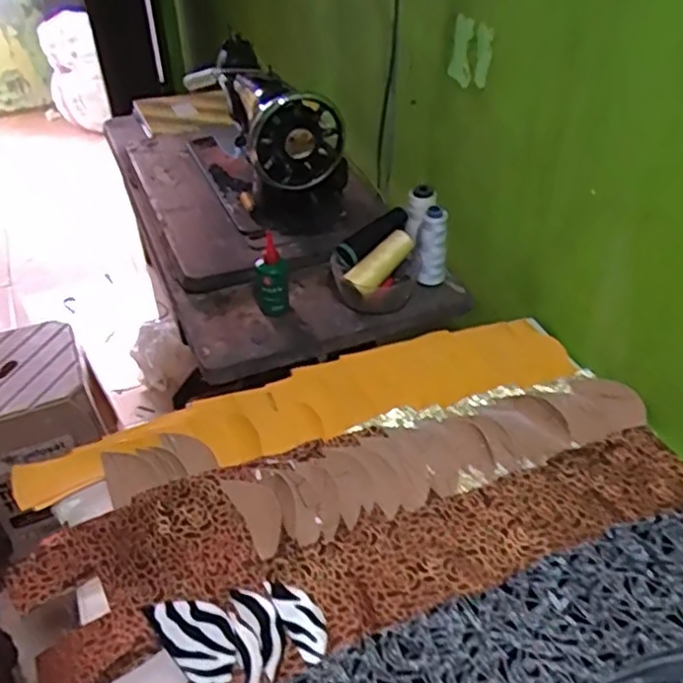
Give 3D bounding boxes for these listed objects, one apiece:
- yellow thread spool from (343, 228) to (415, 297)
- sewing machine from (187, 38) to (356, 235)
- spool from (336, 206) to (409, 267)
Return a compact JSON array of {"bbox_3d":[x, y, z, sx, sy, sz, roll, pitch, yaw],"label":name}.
[{"bbox_3d":[0.056,-0.109,0.920,0.112,0.033,0.038,-43,54,-18],"label":"yellow thread spool"},{"bbox_3d":[-0.138,-0.357,1.116,0.177,0.202,0.399,-15,43,-16],"label":"sewing machine"},{"bbox_3d":[0.048,-0.148,0.934,0.120,0.031,0.037,-38,52,-19],"label":"spool"}]

